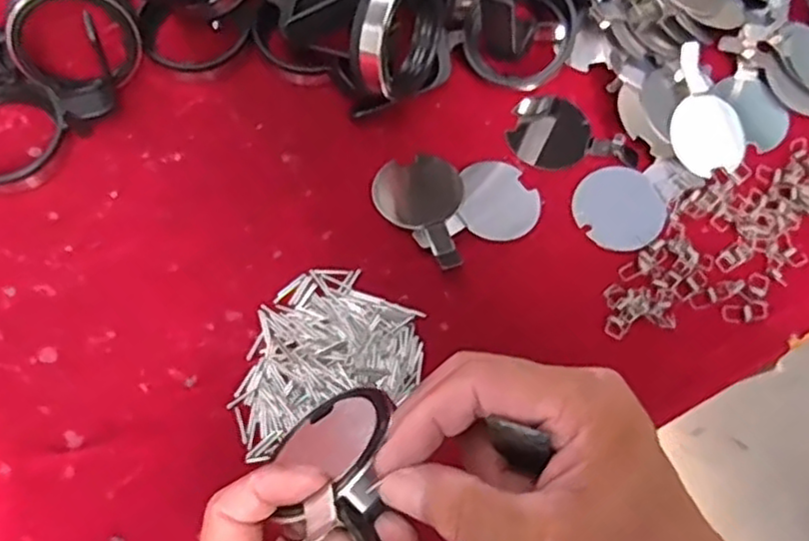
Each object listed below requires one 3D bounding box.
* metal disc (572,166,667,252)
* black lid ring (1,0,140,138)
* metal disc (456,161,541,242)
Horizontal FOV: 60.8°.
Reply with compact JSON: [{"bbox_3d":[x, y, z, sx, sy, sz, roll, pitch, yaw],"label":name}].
[{"bbox_3d":[0.134,-0.039,0.430,0.054,0.005,0.054,1,68,-3],"label":"metal disc"},{"bbox_3d":[-0.192,-0.133,0.406,0.067,0.035,0.081,-35,103,-5],"label":"black lid ring"},{"bbox_3d":[0.059,-0.043,0.426,0.048,0.004,0.054,8,64,-2],"label":"metal disc"}]

